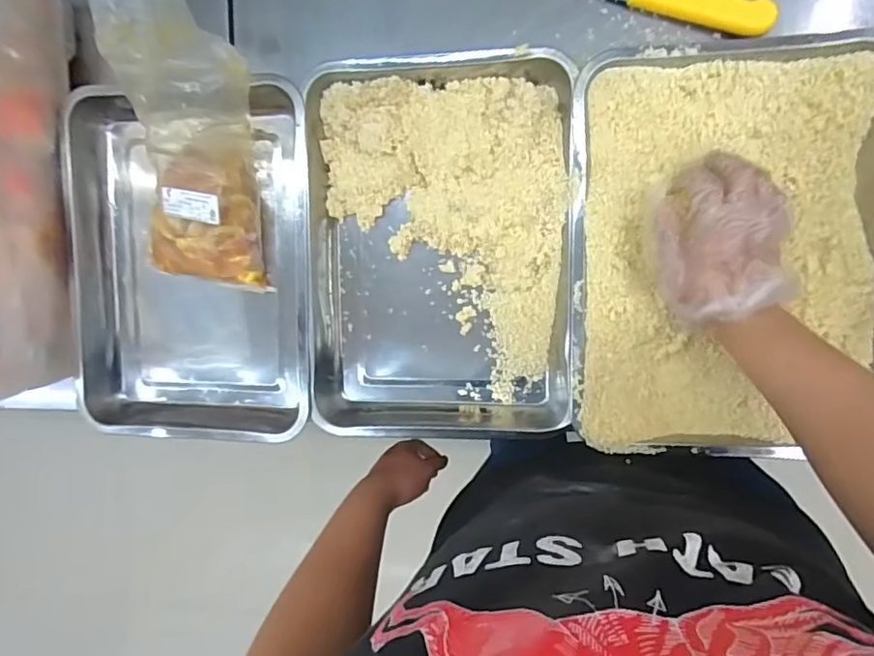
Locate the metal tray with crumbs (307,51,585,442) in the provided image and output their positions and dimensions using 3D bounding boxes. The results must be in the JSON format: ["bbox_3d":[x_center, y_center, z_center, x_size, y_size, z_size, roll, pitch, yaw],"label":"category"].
[{"bbox_3d":[0.002,-0.080,0.594,0.280,0.061,0.393,-1,95,8],"label":"metal tray with crumbs"}]

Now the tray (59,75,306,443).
[{"bbox_3d":[-0.277,-0.070,0.643,0.291,0.078,0.390,3,96,7],"label":"tray"}]

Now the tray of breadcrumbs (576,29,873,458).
[{"bbox_3d":[0.277,-0.069,0.527,0.275,0.038,0.380,-1,95,8],"label":"tray of breadcrumbs"}]

